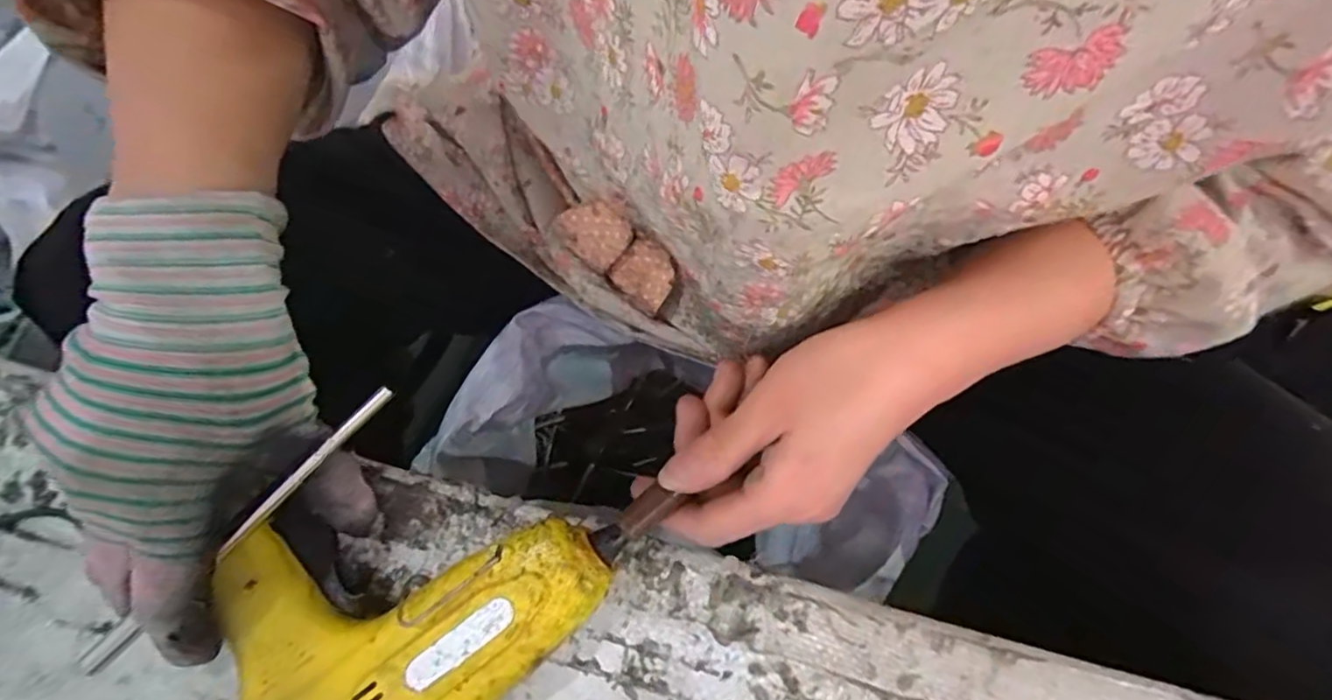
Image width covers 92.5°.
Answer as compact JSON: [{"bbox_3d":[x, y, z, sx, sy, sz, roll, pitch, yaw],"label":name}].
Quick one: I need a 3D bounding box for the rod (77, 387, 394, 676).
[{"bbox_3d":[-0.156,0.066,0.234,0.143,0.006,0.008,-44,71,-5],"label":"rod"}]

